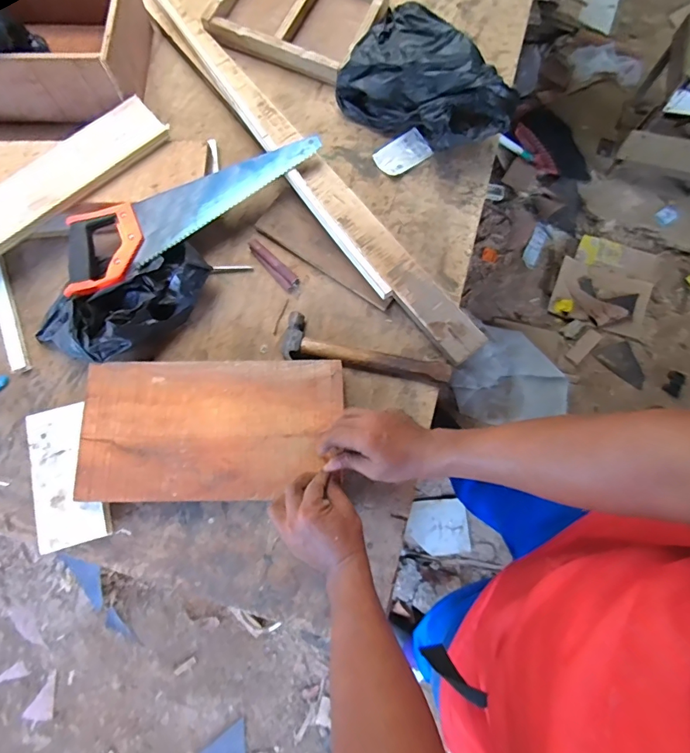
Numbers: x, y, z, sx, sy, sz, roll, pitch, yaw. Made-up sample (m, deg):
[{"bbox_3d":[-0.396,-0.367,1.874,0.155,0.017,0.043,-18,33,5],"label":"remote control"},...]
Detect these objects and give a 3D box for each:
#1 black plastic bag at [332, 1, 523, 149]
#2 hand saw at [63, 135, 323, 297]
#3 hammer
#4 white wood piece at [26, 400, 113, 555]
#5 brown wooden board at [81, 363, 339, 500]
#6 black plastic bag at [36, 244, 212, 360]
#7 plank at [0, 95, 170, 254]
[{"bbox_3d":[0.142,-0.483,0.732,0.287,0.111,0.167,33,78,7],"label":"black plastic bag"},{"bbox_3d":[-0.246,-0.281,0.683,0.428,0.021,0.114,-35,75,-10],"label":"hand saw"},{"bbox_3d":[0.034,-0.041,0.660,0.250,0.028,0.065,11,72,3],"label":"hammer"},{"bbox_3d":[-0.386,0.135,0.611,0.091,0.026,0.193,-15,77,-2],"label":"white wood piece"},{"bbox_3d":[-0.181,0.069,0.600,0.344,0.010,0.187,-1,77,1],"label":"brown wooden board"},{"bbox_3d":[-0.323,-0.099,0.651,0.260,0.072,0.127,-26,74,-8],"label":"black plastic bag"},{"bbox_3d":[-0.471,-0.288,0.677,0.419,0.022,0.097,-42,86,-11],"label":"plank"}]

